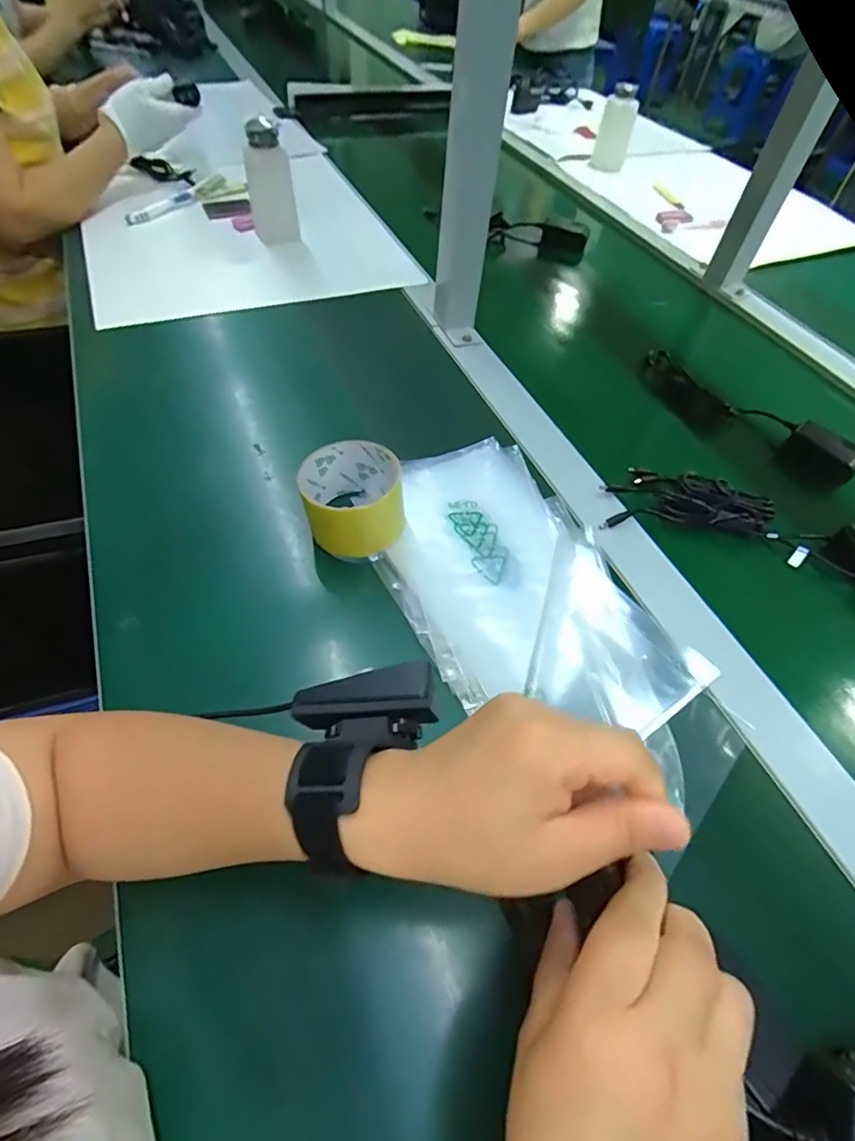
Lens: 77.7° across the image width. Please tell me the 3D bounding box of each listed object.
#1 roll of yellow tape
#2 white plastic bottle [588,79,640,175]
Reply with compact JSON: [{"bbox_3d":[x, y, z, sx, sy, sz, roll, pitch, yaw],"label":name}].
[{"bbox_3d":[-0.062,-0.062,0.438,0.076,0.056,0.085,-10,55,-12],"label":"roll of yellow tape"},{"bbox_3d":[0.366,-0.857,1.034,0.066,0.126,0.069,15,54,6],"label":"white plastic bottle"}]

